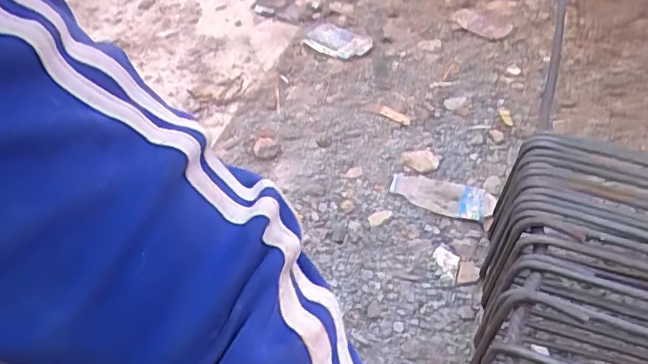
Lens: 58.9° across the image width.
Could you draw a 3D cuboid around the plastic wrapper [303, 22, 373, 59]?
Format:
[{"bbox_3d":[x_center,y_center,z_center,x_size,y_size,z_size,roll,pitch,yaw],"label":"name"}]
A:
[{"bbox_3d":[0.027,-0.233,0.943,0.111,0.027,0.076,11,45,14],"label":"plastic wrapper"}]

